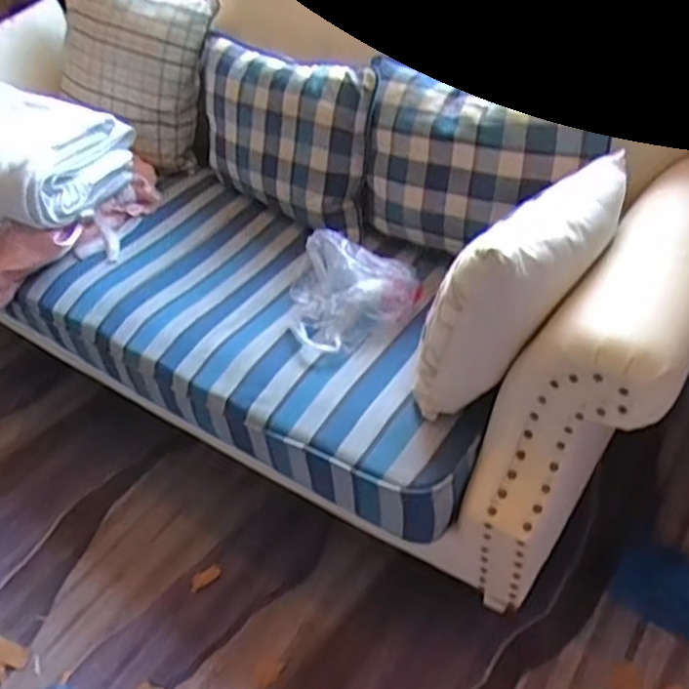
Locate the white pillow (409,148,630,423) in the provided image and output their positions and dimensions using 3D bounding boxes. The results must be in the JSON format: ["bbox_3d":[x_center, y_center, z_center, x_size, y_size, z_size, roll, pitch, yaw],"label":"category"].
[{"bbox_3d":[0.299,-0.098,1.065,0.423,0.293,0.134,-32,50,-23],"label":"white pillow"}]

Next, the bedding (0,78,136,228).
[{"bbox_3d":[-0.759,-0.466,1.613,0.500,0.189,0.382,20,51,25],"label":"bedding"}]

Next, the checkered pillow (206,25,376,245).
[{"bbox_3d":[-0.120,-0.472,1.529,0.478,0.336,0.140,31,34,28],"label":"checkered pillow"}]

